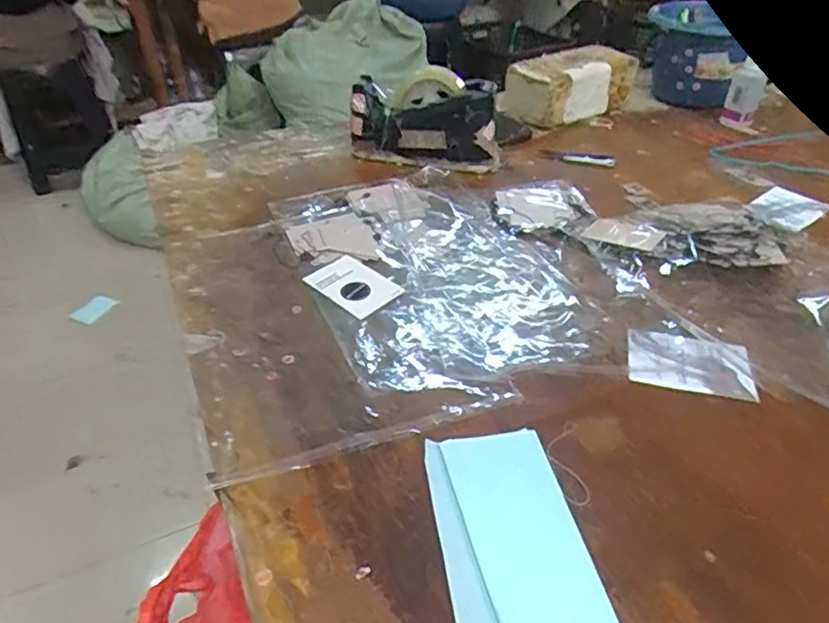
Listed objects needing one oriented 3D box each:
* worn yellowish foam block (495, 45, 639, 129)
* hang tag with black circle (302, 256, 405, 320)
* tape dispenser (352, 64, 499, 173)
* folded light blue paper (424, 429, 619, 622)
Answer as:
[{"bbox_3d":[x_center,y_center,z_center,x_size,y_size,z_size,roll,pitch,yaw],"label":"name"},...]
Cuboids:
[{"bbox_3d":[0.244,-0.357,0.942,0.204,0.091,0.100,-23,43,-25],"label":"worn yellowish foam block"},{"bbox_3d":[-0.062,-0.027,0.600,0.091,0.004,0.059,29,47,32],"label":"hang tag with black circle"},{"bbox_3d":[0.015,-0.261,0.800,0.198,0.101,0.075,9,39,12],"label":"tape dispenser"},{"bbox_3d":[0.062,0.147,0.383,0.092,0.009,0.159,-7,39,-7],"label":"folded light blue paper"}]

